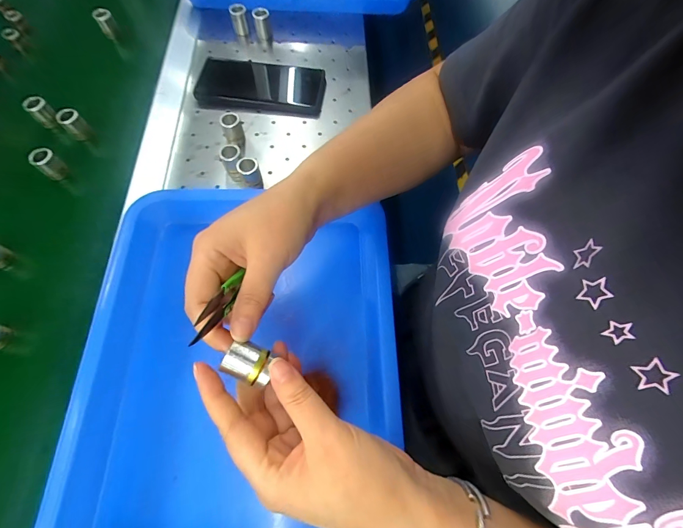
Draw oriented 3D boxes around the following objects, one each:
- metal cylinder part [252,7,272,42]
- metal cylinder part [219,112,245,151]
[{"bbox_3d":[-0.117,-0.356,0.505,0.022,0.032,0.028,-3,66,-1],"label":"metal cylinder part"},{"bbox_3d":[-0.132,-0.163,0.416,0.023,0.037,0.023,-17,67,-8],"label":"metal cylinder part"}]

